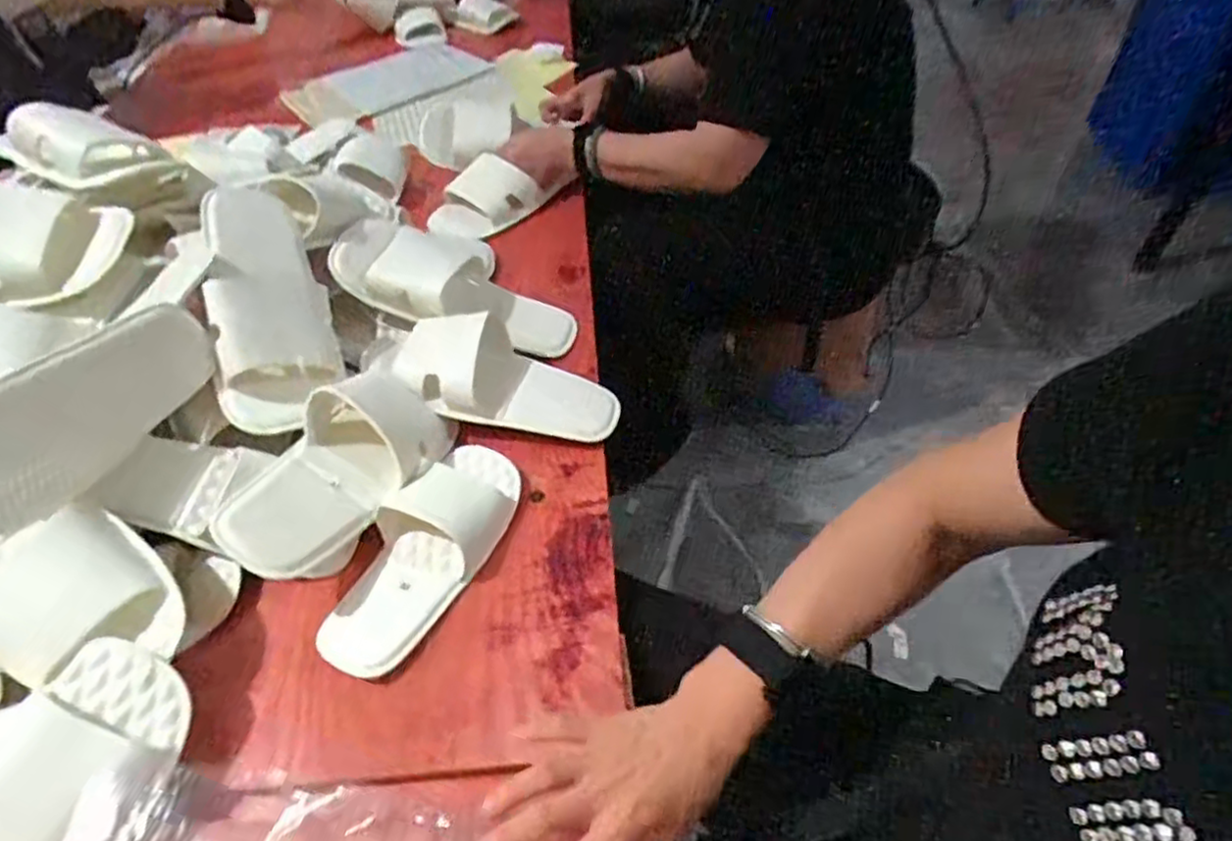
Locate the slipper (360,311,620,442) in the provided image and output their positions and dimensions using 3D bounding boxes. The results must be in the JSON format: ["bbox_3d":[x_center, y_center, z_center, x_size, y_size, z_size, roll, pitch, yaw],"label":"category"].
[{"bbox_3d":[-0.125,-0.043,0.708,0.265,0.068,0.106,18,48,-8],"label":"slipper"}]

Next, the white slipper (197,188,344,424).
[{"bbox_3d":[-0.331,-0.120,0.656,0.101,0.078,0.267,-12,70,-15],"label":"white slipper"}]

